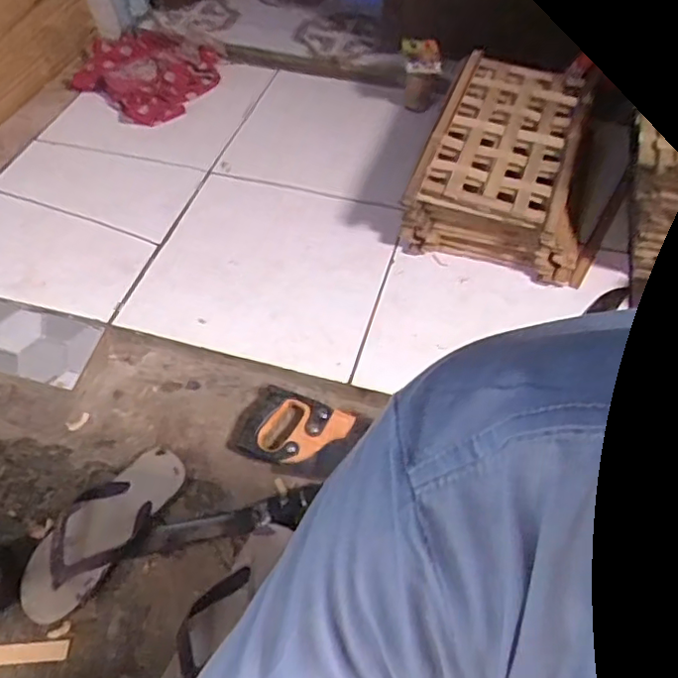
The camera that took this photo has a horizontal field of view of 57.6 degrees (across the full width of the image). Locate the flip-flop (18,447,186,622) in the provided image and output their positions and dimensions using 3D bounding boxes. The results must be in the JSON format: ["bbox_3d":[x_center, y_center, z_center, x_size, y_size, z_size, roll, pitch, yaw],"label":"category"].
[{"bbox_3d":[-0.322,0.254,0.841,0.109,0.041,0.259,31,58,22],"label":"flip-flop"}]

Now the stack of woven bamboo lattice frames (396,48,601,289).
[{"bbox_3d":[0.323,-0.329,1.122,0.311,0.142,0.428,15,53,12],"label":"stack of woven bamboo lattice frames"}]

